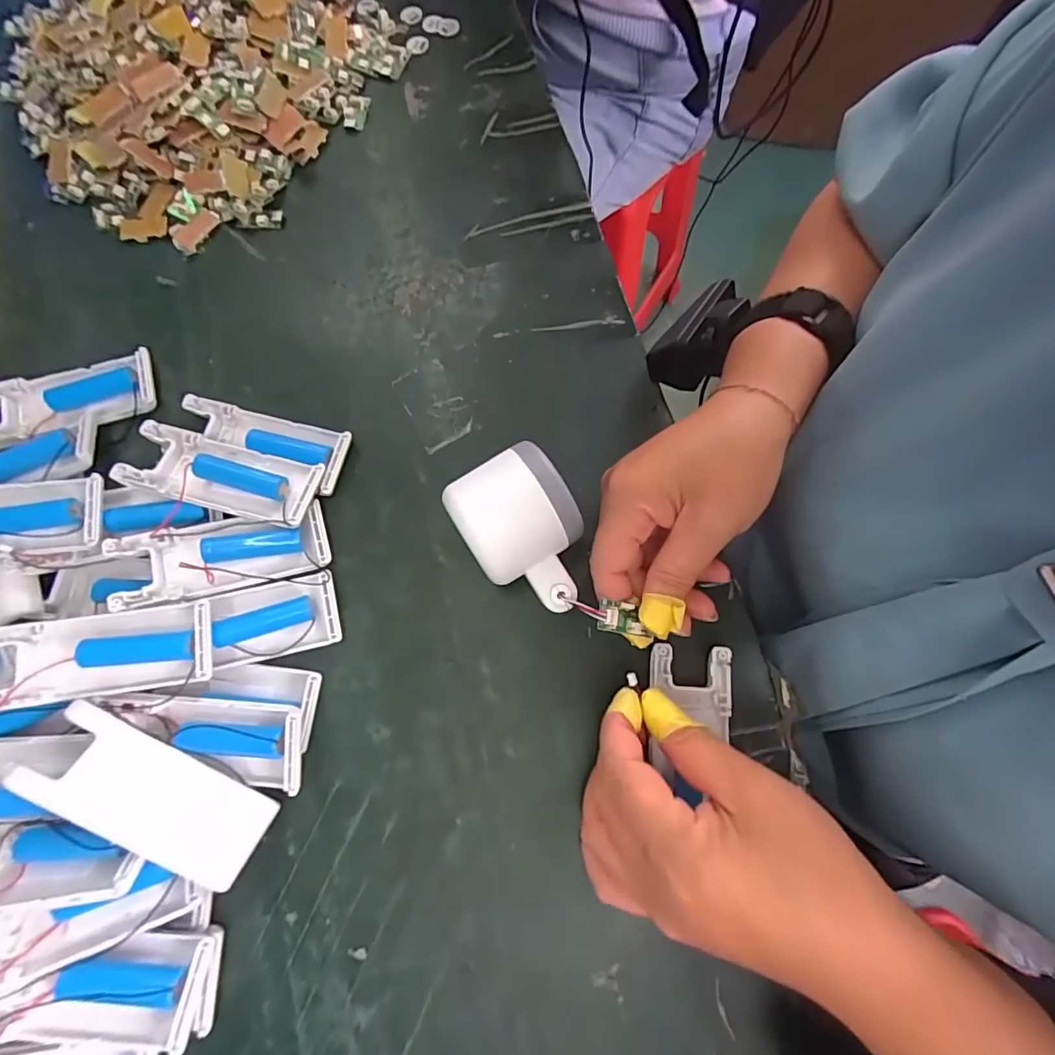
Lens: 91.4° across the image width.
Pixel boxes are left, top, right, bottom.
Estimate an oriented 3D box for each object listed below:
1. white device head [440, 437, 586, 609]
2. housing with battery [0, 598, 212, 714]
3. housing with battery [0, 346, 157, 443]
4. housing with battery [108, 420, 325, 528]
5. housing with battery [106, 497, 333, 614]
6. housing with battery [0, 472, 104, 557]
[{"bbox_3d":[-0.001,0.006,0.267,0.055,0.059,0.079,-30,77,-8],"label":"white device head"},{"bbox_3d":[-0.207,0.063,0.252,0.101,0.019,0.040,-9,75,-3],"label":"housing with battery"},{"bbox_3d":[-0.283,-0.079,0.315,0.103,0.012,0.043,-18,76,-5],"label":"housing with battery"},{"bbox_3d":[-0.170,-0.029,0.291,0.102,0.022,0.041,13,75,3],"label":"housing with battery"},{"bbox_3d":[-0.164,0.015,0.280,0.104,0.020,0.040,-14,83,-15],"label":"housing with battery"},{"bbox_3d":[-0.277,-0.003,0.262,0.103,0.020,0.042,-7,81,-9],"label":"housing with battery"}]

